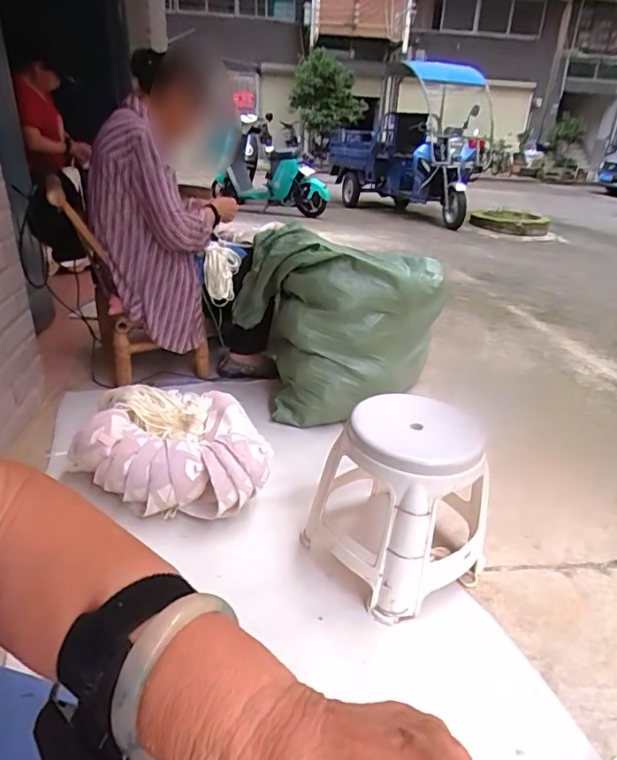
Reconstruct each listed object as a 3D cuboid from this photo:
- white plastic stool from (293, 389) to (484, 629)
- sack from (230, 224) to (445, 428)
[{"bbox_3d":[0.176,0.230,0.952,0.237,0.311,0.253,-16,33,-35],"label":"white plastic stool"},{"bbox_3d":[0.084,-0.169,1.486,0.592,0.468,0.419,4,27,4],"label":"sack"}]

